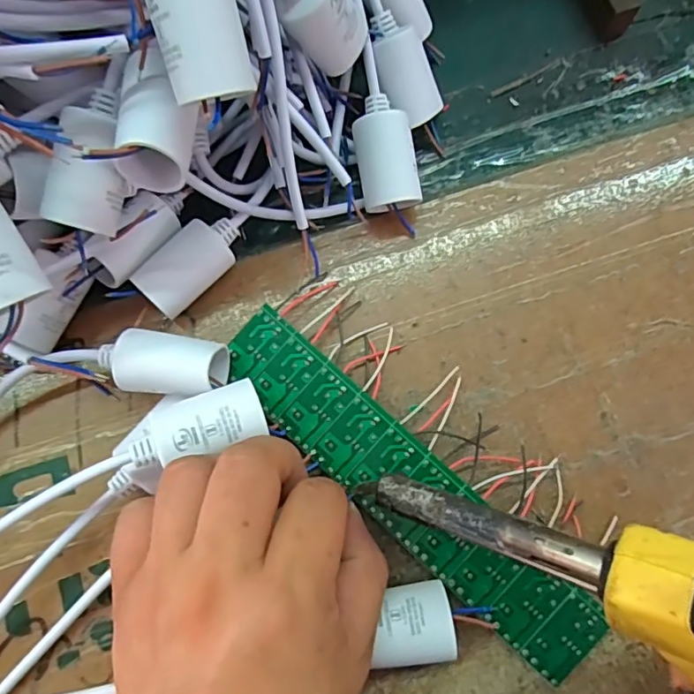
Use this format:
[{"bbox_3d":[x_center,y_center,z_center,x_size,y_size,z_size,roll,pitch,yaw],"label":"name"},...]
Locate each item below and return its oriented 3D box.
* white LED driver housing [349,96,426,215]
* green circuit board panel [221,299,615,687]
[{"bbox_3d":[0.018,-0.095,0.281,0.028,0.022,0.052,-11,99,4],"label":"white LED driver housing"},{"bbox_3d":[0.025,0.062,0.255,0.200,0.017,0.039,41,81,7],"label":"green circuit board panel"}]

